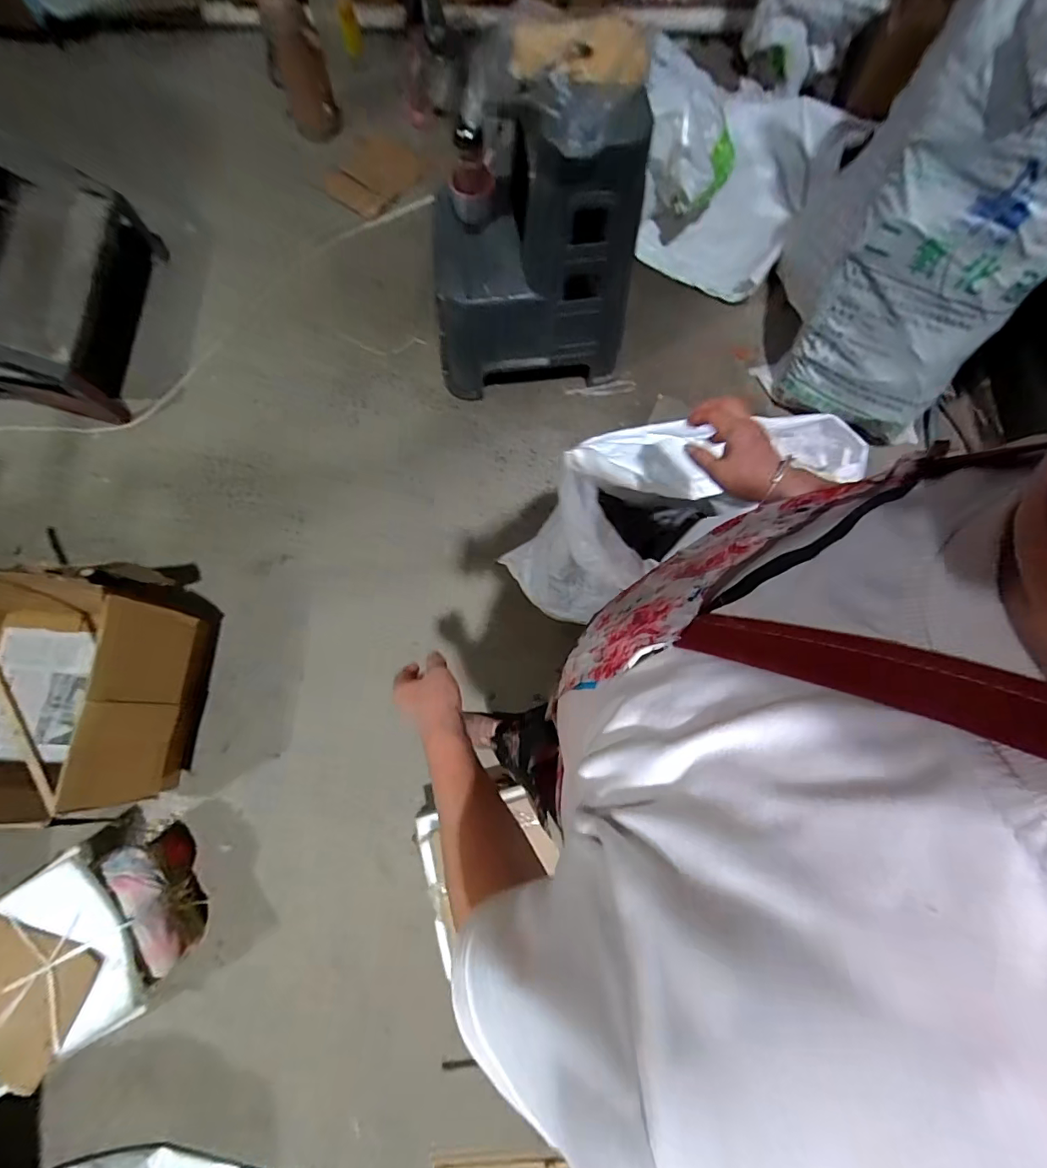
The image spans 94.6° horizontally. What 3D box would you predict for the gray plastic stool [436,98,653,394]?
[{"bbox_3d":[0.002,-0.841,1.242,0.495,0.663,0.340,-7,77,-2],"label":"gray plastic stool"}]

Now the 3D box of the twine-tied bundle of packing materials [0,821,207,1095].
[{"bbox_3d":[-0.951,0.784,1.048,0.419,0.239,0.330,-34,79,-8],"label":"twine-tied bundle of packing materials"}]

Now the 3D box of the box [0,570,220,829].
[{"bbox_3d":[-1.118,0.253,1.115,0.622,0.354,0.499,6,77,1],"label":"box"}]

